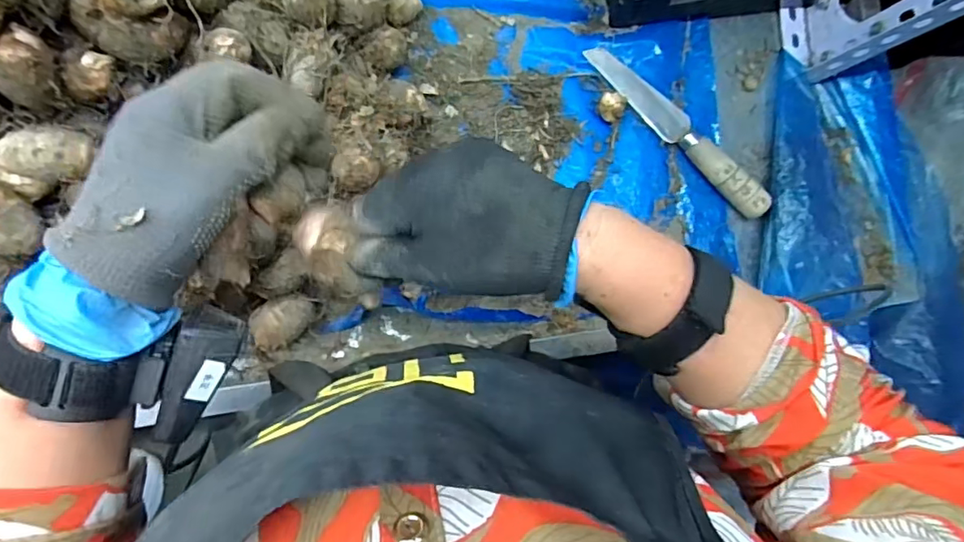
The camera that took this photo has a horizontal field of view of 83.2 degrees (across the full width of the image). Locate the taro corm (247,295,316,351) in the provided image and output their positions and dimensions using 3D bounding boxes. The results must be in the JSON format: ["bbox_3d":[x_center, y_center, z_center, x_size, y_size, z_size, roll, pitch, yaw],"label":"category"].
[{"bbox_3d":[-0.152,0.038,0.419,0.049,0.035,0.032,-39,94,-7],"label":"taro corm"}]

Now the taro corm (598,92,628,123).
[{"bbox_3d":[0.112,-0.141,0.466,0.023,0.017,0.024,0,88,-8],"label":"taro corm"}]

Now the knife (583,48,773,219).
[{"bbox_3d":[0.173,-0.124,0.479,0.206,0.017,0.029,43,102,2],"label":"knife"}]

